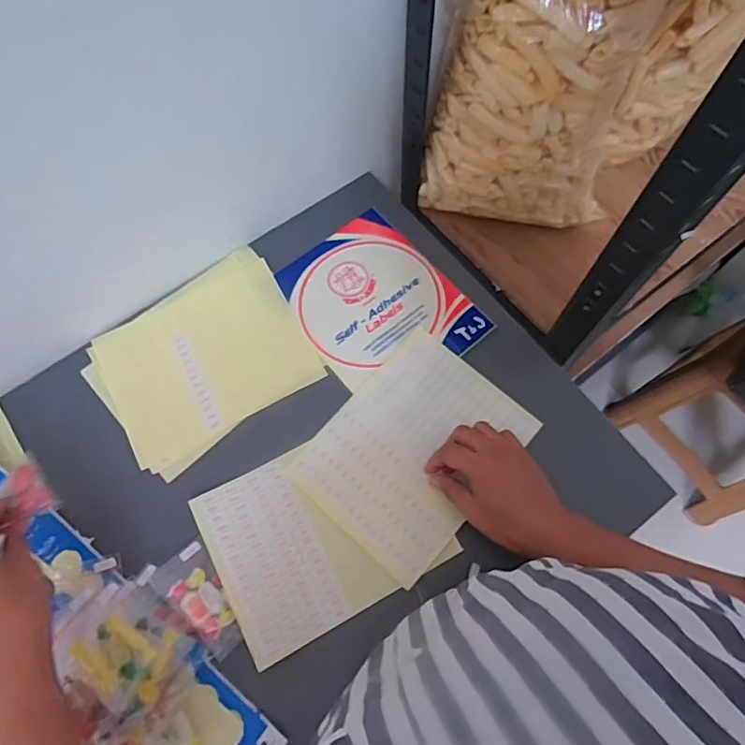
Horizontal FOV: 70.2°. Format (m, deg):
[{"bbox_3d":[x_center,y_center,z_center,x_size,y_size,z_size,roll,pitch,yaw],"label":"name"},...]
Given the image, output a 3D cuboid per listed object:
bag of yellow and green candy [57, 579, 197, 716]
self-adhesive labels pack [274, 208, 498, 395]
[{"bbox_3d":[-0.208,0.228,0.447,0.090,0.023,0.074,38,58,14],"label":"bag of yellow and green candy"},{"bbox_3d":[0.003,-0.075,0.581,0.163,0.006,0.201,-37,72,-12],"label":"self-adhesive labels pack"}]

